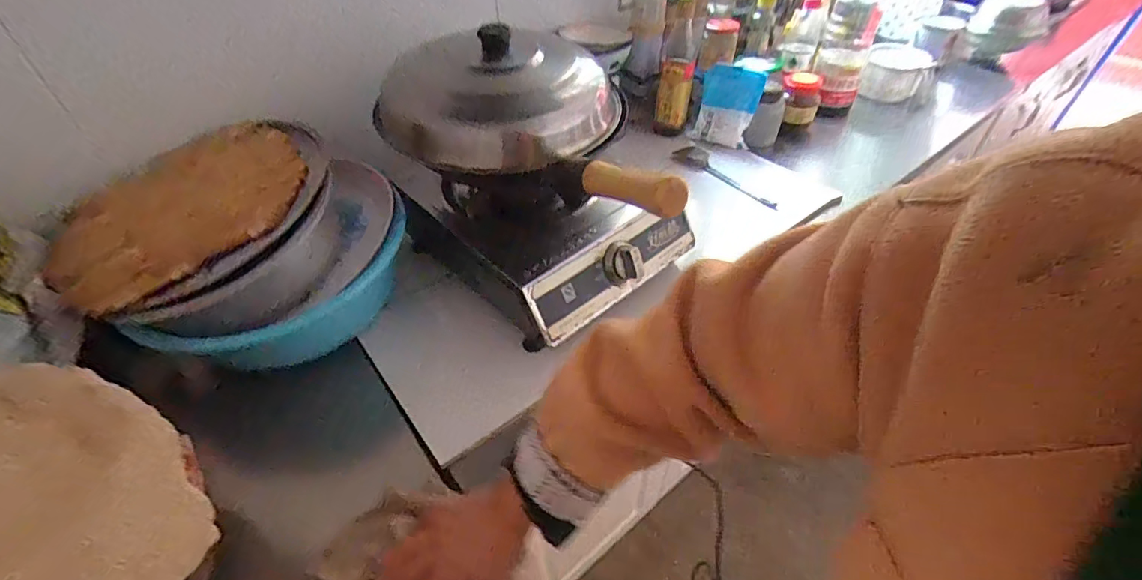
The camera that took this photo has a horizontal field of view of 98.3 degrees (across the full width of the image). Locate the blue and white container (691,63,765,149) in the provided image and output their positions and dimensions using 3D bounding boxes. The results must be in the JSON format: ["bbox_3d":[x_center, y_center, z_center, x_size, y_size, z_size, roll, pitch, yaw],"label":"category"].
[{"bbox_3d":[0.316,-0.372,0.991,0.119,0.127,0.087,15,46,17],"label":"blue and white container"}]

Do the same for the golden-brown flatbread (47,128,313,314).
[{"bbox_3d":[-0.456,-0.096,0.575,0.280,0.014,0.252,-39,55,-17],"label":"golden-brown flatbread"}]

